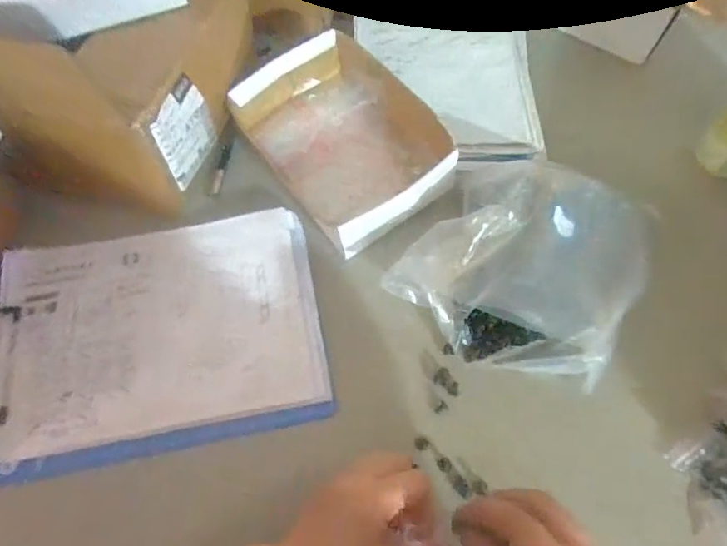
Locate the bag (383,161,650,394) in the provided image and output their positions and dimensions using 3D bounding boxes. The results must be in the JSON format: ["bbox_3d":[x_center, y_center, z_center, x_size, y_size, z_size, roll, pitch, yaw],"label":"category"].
[{"bbox_3d":[0.152,-0.009,0.503,0.207,0.086,0.202,26,64,10],"label":"bag"}]

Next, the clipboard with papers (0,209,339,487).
[{"bbox_3d":[-0.194,0.052,0.496,0.296,0.011,0.229,-9,63,-8],"label":"clipboard with papers"}]

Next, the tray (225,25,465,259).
[{"bbox_3d":[-0.027,-0.142,0.560,0.176,0.043,0.236,-39,72,1],"label":"tray"}]

